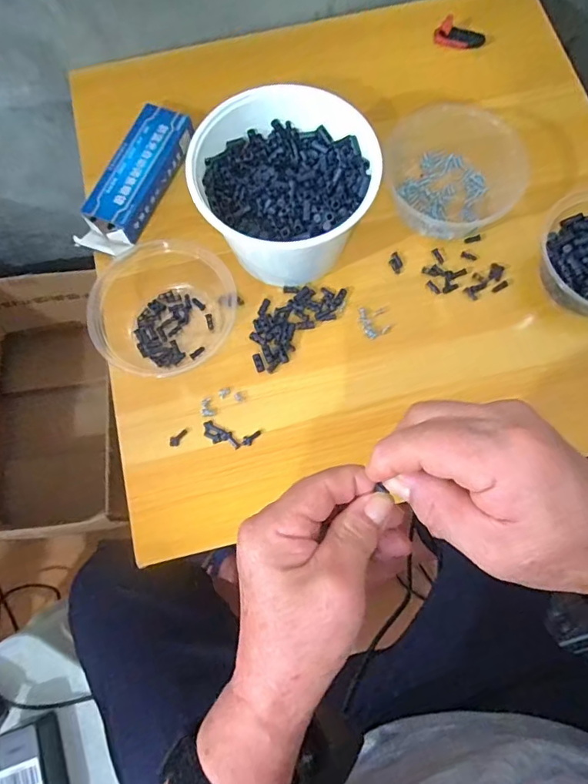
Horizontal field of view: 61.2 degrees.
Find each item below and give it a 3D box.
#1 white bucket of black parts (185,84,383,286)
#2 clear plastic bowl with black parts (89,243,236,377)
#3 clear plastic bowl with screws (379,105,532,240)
[{"bbox_3d":[-0.008,-0.192,0.482,0.163,0.105,0.150,0,74,0],"label":"white bucket of black parts"},{"bbox_3d":[-0.127,-0.090,0.488,0.134,0.048,0.131,0,74,0],"label":"clear plastic bowl with black parts"},{"bbox_3d":[0.164,-0.230,0.507,0.117,0.066,0.124,0,74,0],"label":"clear plastic bowl with screws"}]

